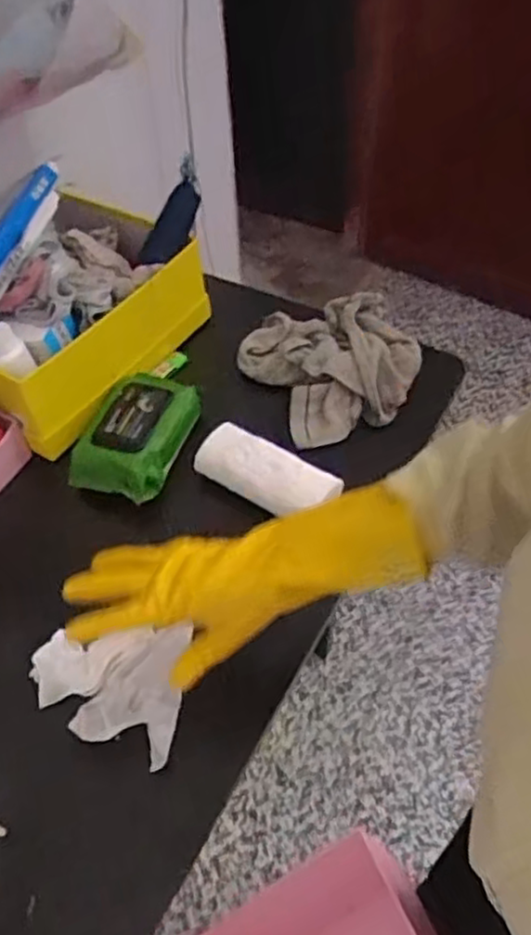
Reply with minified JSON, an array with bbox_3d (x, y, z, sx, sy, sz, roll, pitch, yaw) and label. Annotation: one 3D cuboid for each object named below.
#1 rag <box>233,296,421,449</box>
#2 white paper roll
[{"bbox_3d":[0.076,-0.125,0.838,0.187,0.058,0.190,-20,52,-14],"label":"rag"},{"bbox_3d":[0.002,0.004,0.733,0.151,0.043,0.060,22,54,20],"label":"white paper roll"}]

